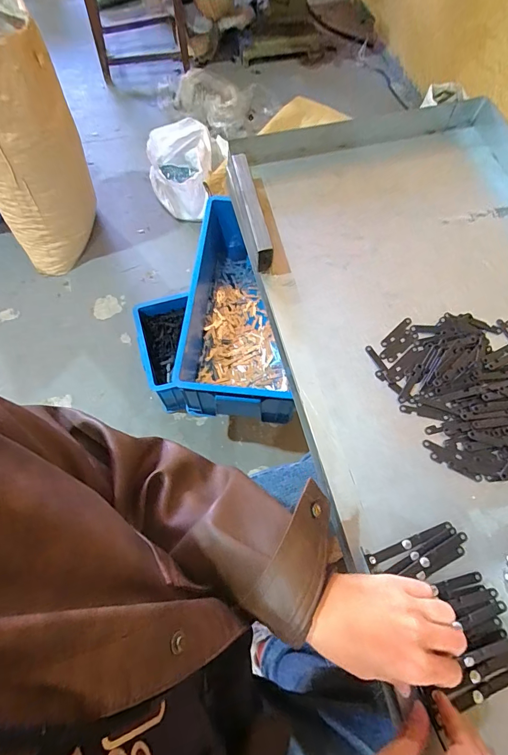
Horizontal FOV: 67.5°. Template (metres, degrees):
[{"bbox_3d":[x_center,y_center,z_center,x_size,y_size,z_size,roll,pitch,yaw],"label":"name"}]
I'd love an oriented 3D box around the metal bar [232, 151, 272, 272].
[{"bbox_3d":[-0.003,-0.219,0.497,0.019,0.045,0.173,-10,66,-5],"label":"metal bar"}]

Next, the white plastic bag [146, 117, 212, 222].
[{"bbox_3d":[-0.302,-0.858,1.603,0.260,0.198,0.357,-12,66,-7],"label":"white plastic bag"}]

